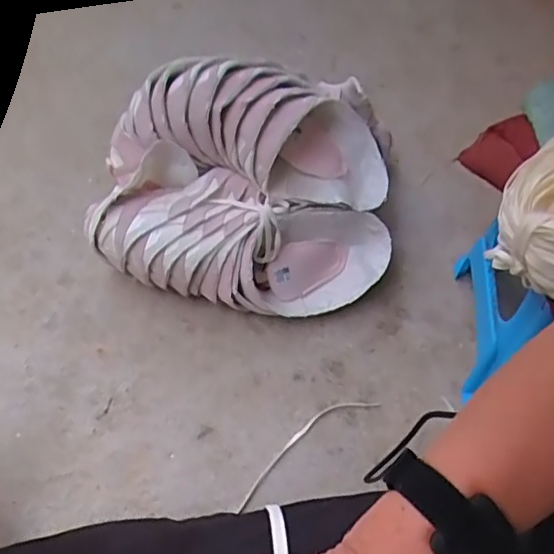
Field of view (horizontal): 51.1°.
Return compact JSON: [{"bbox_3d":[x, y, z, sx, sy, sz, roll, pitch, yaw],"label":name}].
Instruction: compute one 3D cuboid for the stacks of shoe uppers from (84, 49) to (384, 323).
[{"bbox_3d":[-0.032,-0.172,0.890,0.433,0.237,0.399,11,52,2],"label":"stacks of shoe uppers"}]

